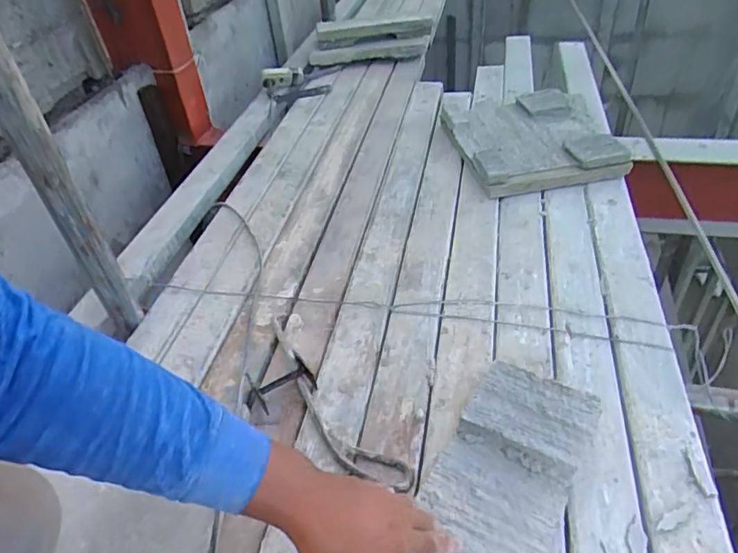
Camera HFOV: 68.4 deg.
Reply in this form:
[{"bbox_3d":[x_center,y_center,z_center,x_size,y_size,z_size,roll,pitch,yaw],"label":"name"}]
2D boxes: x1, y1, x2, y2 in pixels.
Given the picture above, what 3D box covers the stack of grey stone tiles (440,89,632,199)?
[{"bbox_3d":[0.349,-0.317,1.183,0.328,0.047,0.410,-9,40,-2],"label":"stack of grey stone tiles"}]

